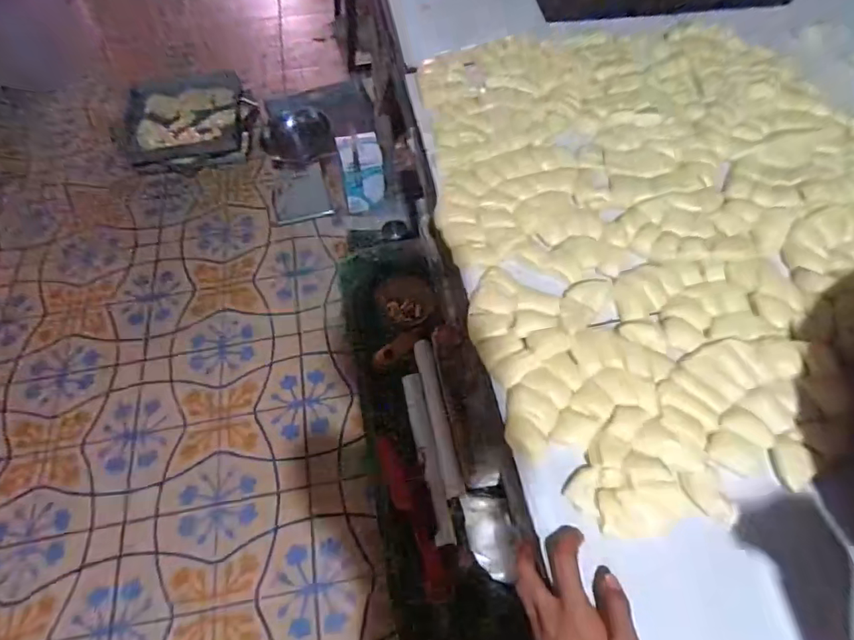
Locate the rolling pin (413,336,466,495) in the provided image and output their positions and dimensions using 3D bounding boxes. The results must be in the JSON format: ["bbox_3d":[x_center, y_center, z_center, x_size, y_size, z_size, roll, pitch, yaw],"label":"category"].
[{"bbox_3d":[0.014,0.124,0.673,0.024,0.018,0.214,-12,59,-5],"label":"rolling pin"}]

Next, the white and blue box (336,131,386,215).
[{"bbox_3d":[-0.197,-0.449,1.548,0.125,0.233,0.042,-11,28,-6],"label":"white and blue box"}]

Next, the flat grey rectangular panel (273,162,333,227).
[{"bbox_3d":[-0.459,-0.451,1.812,0.202,0.025,0.182,-13,107,-3],"label":"flat grey rectangular panel"}]

